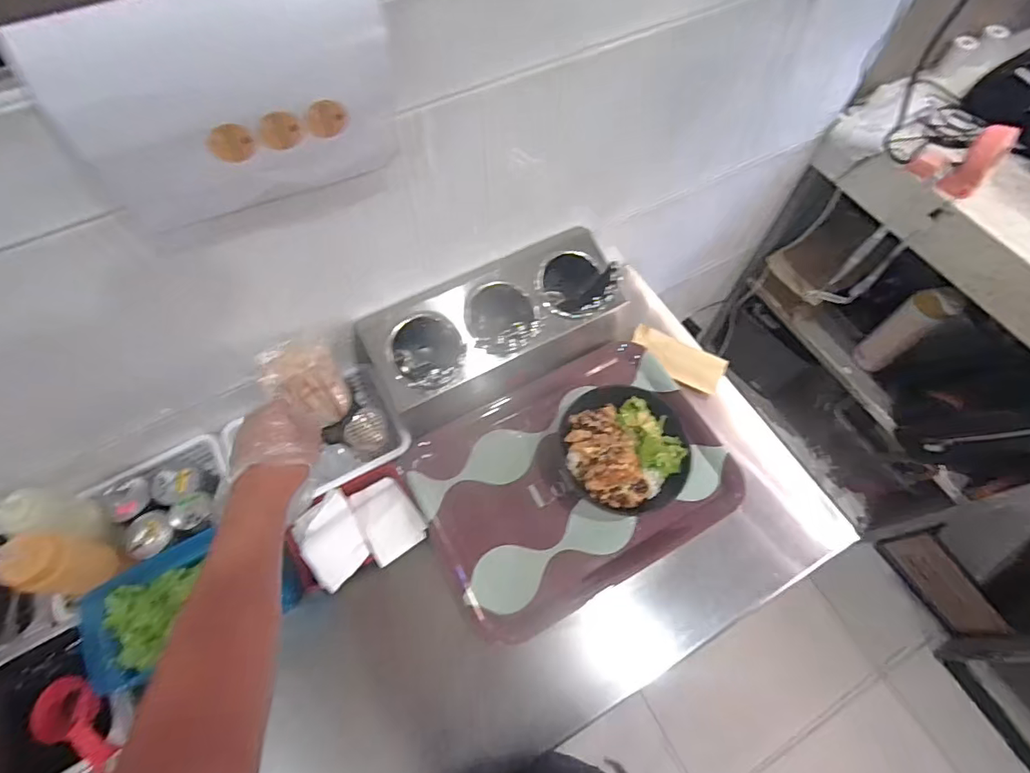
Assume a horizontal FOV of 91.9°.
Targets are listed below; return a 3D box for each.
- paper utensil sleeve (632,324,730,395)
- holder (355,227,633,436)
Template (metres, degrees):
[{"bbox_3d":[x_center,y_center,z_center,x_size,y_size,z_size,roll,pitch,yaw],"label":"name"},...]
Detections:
[{"bbox_3d":[0.277,-0.048,0.862,0.164,0.015,0.067,30,90,22],"label":"paper utensil sleeve"},{"bbox_3d":[-0.019,-0.086,0.760,0.391,0.158,0.153,-25,66,-12],"label":"holder"}]

